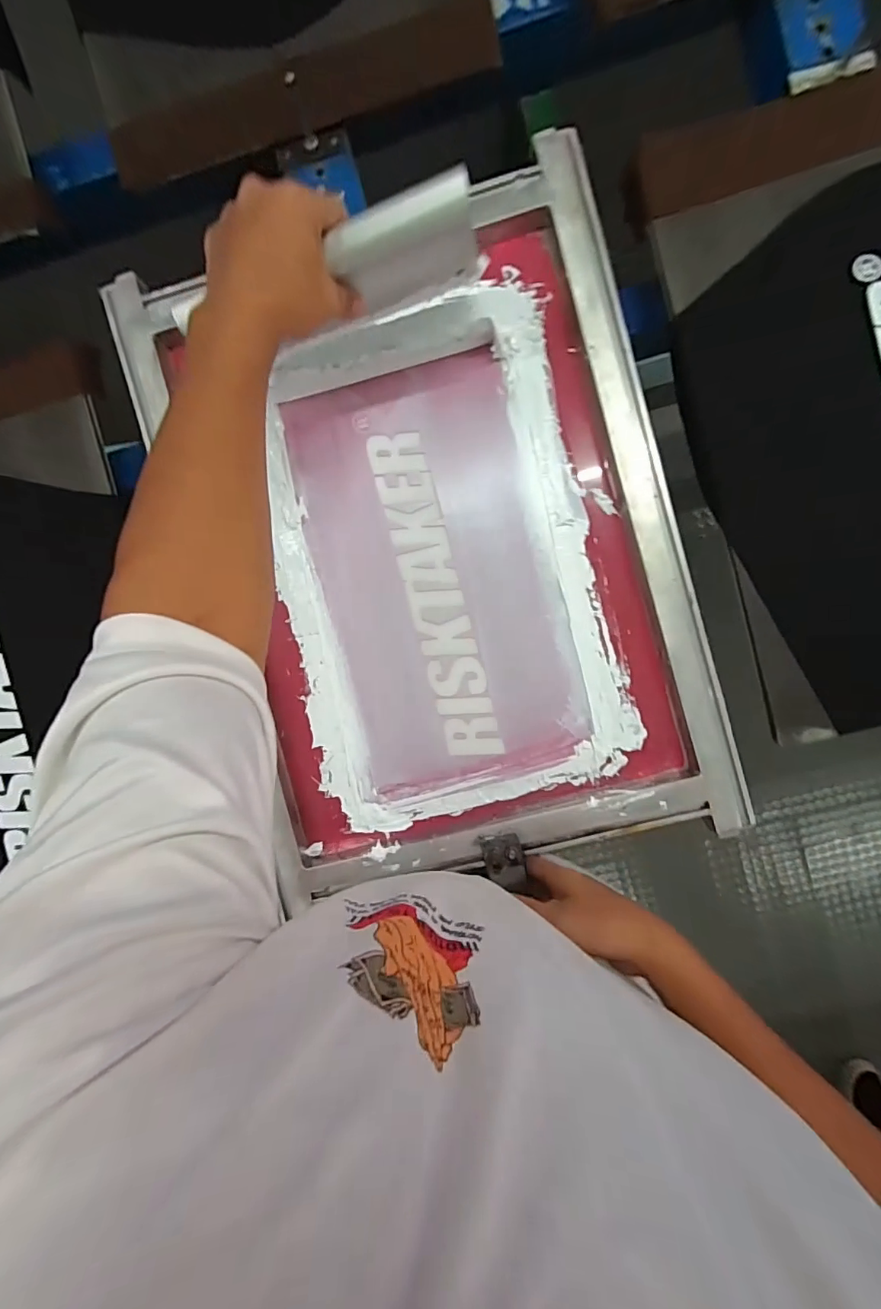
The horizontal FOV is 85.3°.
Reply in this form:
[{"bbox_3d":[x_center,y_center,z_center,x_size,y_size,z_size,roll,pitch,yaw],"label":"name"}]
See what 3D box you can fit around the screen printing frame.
[{"bbox_3d":[-0.013,-0.097,0.478,0.469,0.041,0.630,-16,92,5],"label":"screen printing frame"}]

